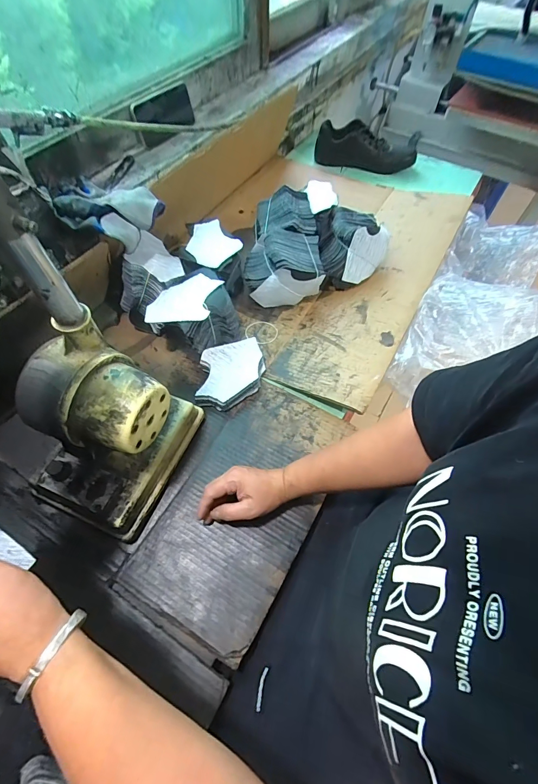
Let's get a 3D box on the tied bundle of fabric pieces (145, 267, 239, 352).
[{"bbox_3d":[-0.138,-0.134,0.645,0.154,0.107,0.118,-35,66,-20],"label":"tied bundle of fabric pieces"}]

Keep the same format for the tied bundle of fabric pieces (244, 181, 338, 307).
[{"bbox_3d":[0.024,-0.294,0.726,0.147,0.124,0.206,-4,59,-3],"label":"tied bundle of fabric pieces"}]

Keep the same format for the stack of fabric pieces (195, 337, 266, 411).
[{"bbox_3d":[-0.066,-0.034,0.630,0.110,0.033,0.133,1,59,-1],"label":"stack of fabric pieces"}]

